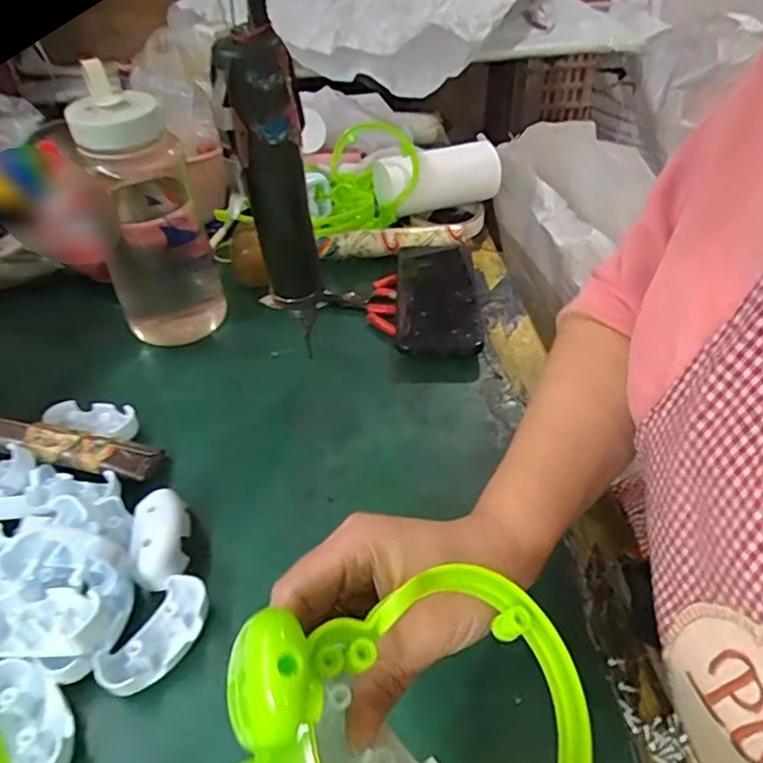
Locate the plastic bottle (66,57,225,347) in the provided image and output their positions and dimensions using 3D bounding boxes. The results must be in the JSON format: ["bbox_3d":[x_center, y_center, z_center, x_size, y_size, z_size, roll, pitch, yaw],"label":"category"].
[{"bbox_3d":[-0.197,-0.140,0.498,0.087,0.227,0.091,-18,46,-15],"label":"plastic bottle"}]

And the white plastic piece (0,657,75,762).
[{"bbox_3d":[-0.181,0.174,0.307,0.033,0.024,0.065,-34,52,-28],"label":"white plastic piece"}]

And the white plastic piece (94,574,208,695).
[{"bbox_3d":[-0.127,0.146,0.340,0.031,0.026,0.068,25,51,26],"label":"white plastic piece"}]

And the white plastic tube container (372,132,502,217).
[{"bbox_3d":[0.061,-0.237,0.692,0.161,0.060,0.057,-20,46,-17],"label":"white plastic tube container"}]

